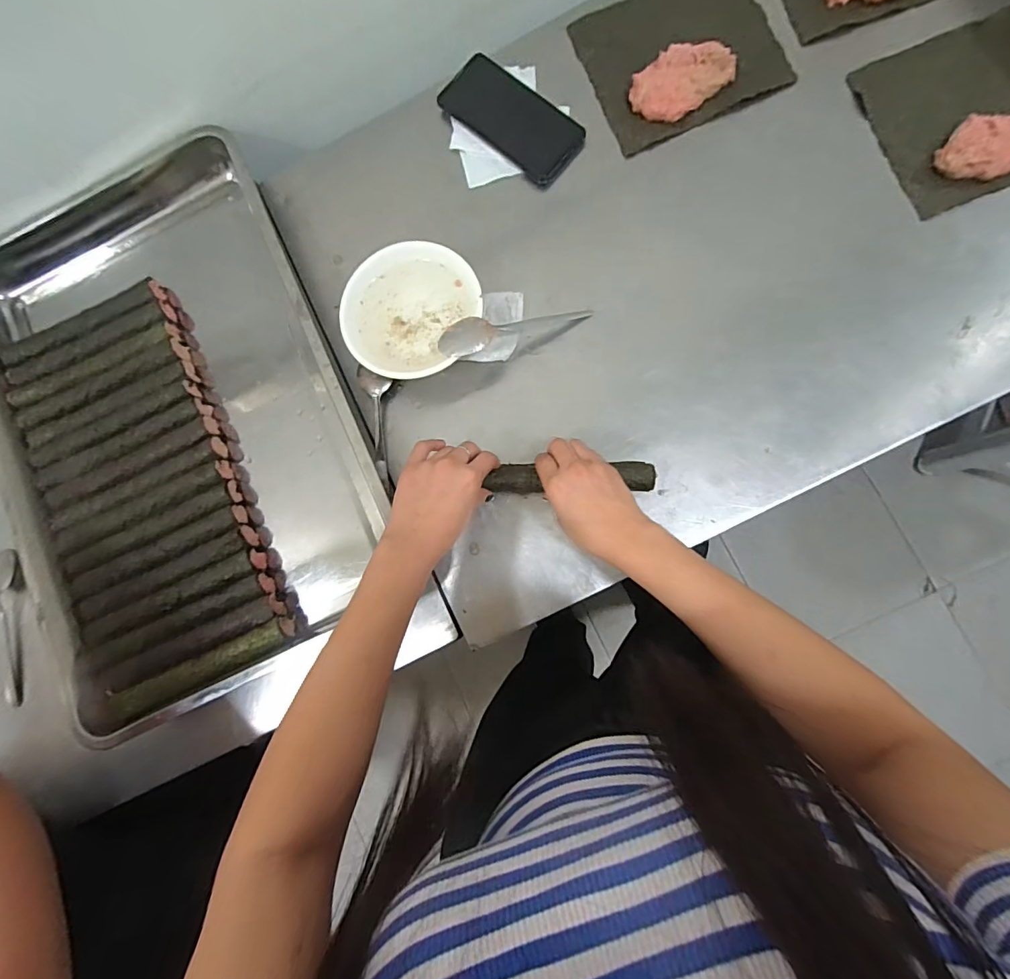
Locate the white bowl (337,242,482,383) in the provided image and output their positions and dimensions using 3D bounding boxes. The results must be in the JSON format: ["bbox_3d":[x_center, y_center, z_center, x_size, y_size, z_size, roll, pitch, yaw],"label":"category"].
[{"bbox_3d":[-0.096,-0.186,0.505,0.132,0.047,0.144,-1,84,7],"label":"white bowl"}]

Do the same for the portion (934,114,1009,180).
[{"bbox_3d":[0.487,-0.339,0.457,0.117,0.027,0.059,-20,82,4],"label":"portion"}]

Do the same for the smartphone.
[{"bbox_3d":[0.007,-0.416,0.532,0.162,0.013,0.075,43,90,9],"label":"smartphone"}]

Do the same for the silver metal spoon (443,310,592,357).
[{"bbox_3d":[0.011,-0.168,0.497,0.164,0.036,0.034,-19,81,-25],"label":"silver metal spoon"}]

